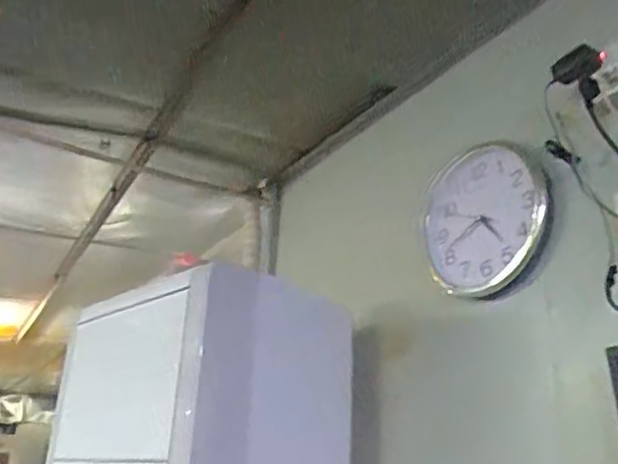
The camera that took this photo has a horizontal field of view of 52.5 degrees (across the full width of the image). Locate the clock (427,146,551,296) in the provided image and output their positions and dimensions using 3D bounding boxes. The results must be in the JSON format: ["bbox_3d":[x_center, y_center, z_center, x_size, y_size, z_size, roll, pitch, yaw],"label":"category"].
[{"bbox_3d":[0.328,-0.024,1.194,0.045,0.298,0.312,15,-1,-26],"label":"clock"}]

